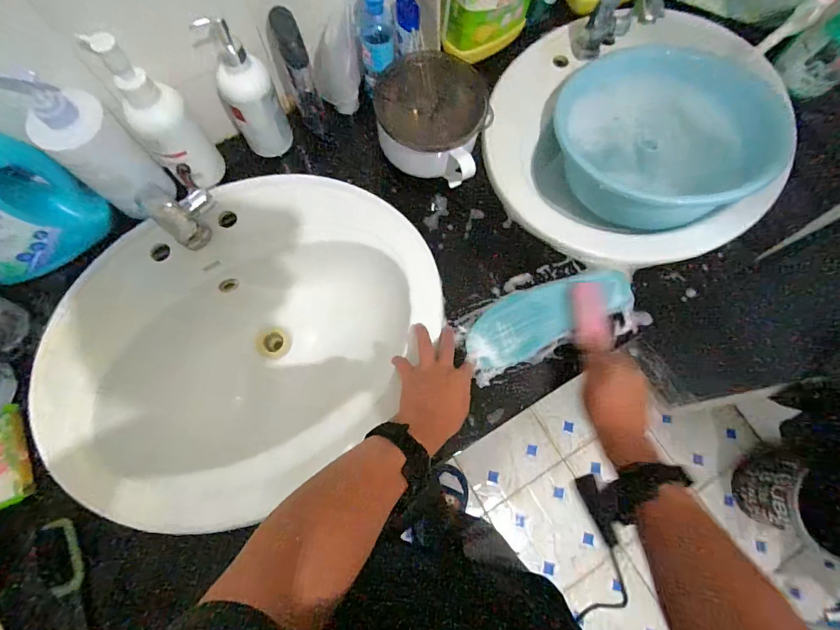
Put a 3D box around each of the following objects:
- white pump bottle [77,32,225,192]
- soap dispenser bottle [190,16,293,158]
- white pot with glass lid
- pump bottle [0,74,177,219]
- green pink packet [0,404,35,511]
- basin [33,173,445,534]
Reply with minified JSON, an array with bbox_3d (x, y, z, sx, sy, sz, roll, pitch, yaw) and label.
[{"bbox_3d":[-0.320,-0.240,0.513,0.072,0.212,0.057,-42,81,-12],"label":"white pump bottle"},{"bbox_3d":[-0.228,-0.295,0.529,0.070,0.181,0.067,-32,79,-11],"label":"soap dispenser bottle"},{"bbox_3d":[0.015,-0.282,0.605,0.165,0.112,0.153,16,75,1],"label":"white pot with glass lid"},{"bbox_3d":[-0.370,-0.191,0.486,0.074,0.167,0.084,37,76,7],"label":"pump bottle"},{"bbox_3d":[-0.510,0.174,0.489,0.054,0.029,0.119,-16,76,-7],"label":"green pink packet"},{"bbox_3d":[-0.251,0.030,0.621,0.534,0.196,0.359,-42,78,-9],"label":"basin"}]

